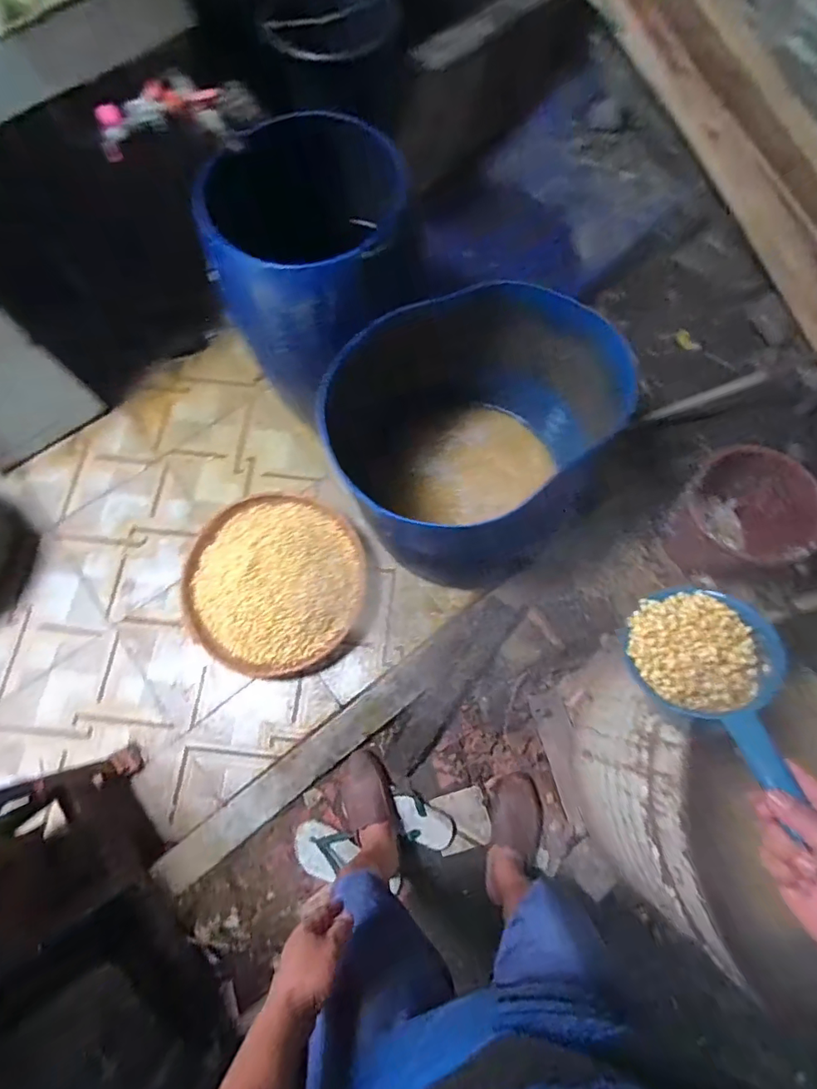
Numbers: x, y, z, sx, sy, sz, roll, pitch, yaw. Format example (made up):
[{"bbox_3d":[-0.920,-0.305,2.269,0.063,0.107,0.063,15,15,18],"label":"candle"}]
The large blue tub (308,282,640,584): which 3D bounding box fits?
[{"bbox_3d":[0.171,-0.233,1.245,0.607,0.500,0.574,0,74,-1],"label":"large blue tub"}]

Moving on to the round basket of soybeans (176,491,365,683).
[{"bbox_3d":[-0.410,0.102,1.441,0.547,0.160,0.537,0,74,-1],"label":"round basket of soybeans"}]

